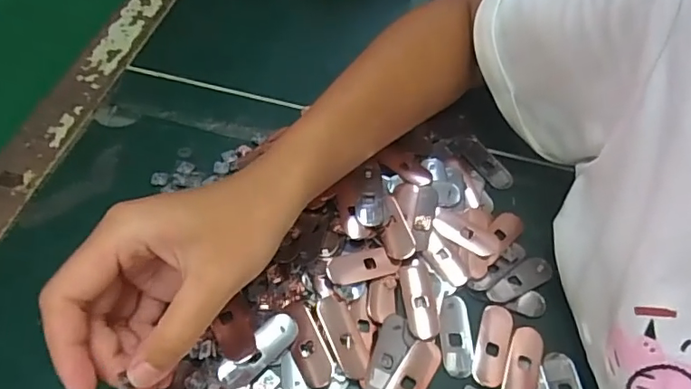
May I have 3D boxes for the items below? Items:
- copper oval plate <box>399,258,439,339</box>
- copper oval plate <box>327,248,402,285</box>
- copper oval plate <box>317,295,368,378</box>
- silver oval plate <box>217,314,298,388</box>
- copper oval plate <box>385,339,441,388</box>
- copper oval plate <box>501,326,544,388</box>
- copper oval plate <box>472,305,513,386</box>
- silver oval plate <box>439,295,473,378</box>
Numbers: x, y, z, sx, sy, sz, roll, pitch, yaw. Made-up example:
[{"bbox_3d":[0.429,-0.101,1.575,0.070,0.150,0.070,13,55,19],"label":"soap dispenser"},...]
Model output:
[{"bbox_3d":[0.045,0.062,0.323,0.020,0.007,0.050,-3,56,-6],"label":"copper oval plate"},{"bbox_3d":[0.010,0.044,0.330,0.046,0.005,0.021,-12,57,-22],"label":"copper oval plate"},{"bbox_3d":[-0.002,0.081,0.307,0.017,0.006,0.049,-19,59,-17],"label":"copper oval plate"},{"bbox_3d":[-0.047,0.087,0.296,0.049,0.004,0.018,-41,83,-21],"label":"silver oval plate"},{"bbox_3d":[0.037,0.102,0.297,0.019,0.004,0.050,31,59,16],"label":"copper oval plate"},{"bbox_3d":[0.102,0.100,0.305,0.018,0.004,0.049,19,56,9],"label":"copper oval plate"},{"bbox_3d":[0.087,0.087,0.312,0.018,0.004,0.049,17,56,8],"label":"copper oval plate"},{"bbox_3d":[0.065,0.084,0.316,0.020,0.005,0.047,1,55,-3],"label":"silver oval plate"}]

